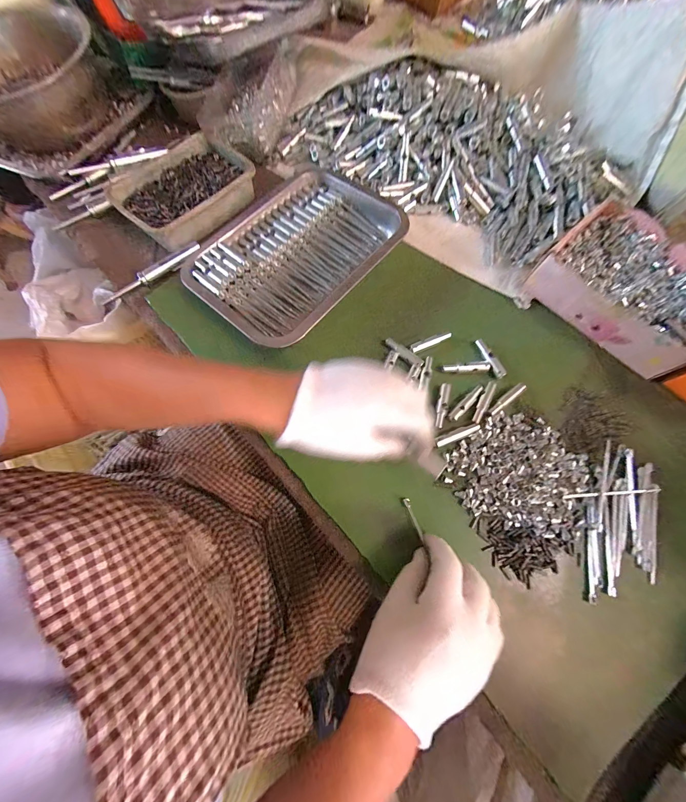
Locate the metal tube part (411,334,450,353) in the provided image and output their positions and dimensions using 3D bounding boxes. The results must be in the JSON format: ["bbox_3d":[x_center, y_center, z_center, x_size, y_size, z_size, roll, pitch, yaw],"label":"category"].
[{"bbox_3d":[0.103,-0.069,0.342,0.050,0.010,0.009,-23,73,-6],"label":"metal tube part"}]

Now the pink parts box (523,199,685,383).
[{"bbox_3d":[0.329,-0.134,0.331,0.151,0.050,0.178,-42,76,-11],"label":"pink parts box"}]

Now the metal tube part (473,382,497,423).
[{"bbox_3d":[0.153,0.001,0.313,0.011,0.004,0.051,27,75,10],"label":"metal tube part"}]

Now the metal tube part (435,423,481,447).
[{"bbox_3d":[0.121,0.035,0.304,0.051,0.005,0.010,-20,72,-5],"label":"metal tube part"}]

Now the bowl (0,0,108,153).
[{"bbox_3d":[-0.471,-0.481,0.435,0.216,0.080,0.221,-1,72,2],"label":"bowl"}]

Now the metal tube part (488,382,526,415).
[{"bbox_3d":[0.178,-0.003,0.315,0.051,0.006,0.009,-35,74,-9],"label":"metal tube part"}]

